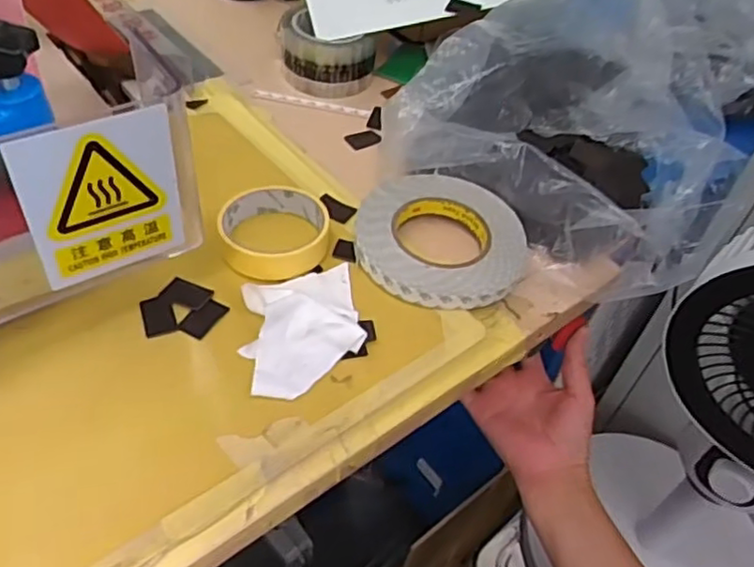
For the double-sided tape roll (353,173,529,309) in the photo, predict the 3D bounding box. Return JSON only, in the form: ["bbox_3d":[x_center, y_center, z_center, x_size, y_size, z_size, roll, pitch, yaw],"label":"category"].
[{"bbox_3d":[0.054,-0.038,0.541,0.140,0.020,0.139,4,47,-4],"label":"double-sided tape roll"}]

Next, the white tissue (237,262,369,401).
[{"bbox_3d":[-0.053,0.024,0.466,0.081,0.026,0.112,-4,48,-12],"label":"white tissue"}]

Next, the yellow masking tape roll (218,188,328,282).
[{"bbox_3d":[-0.081,-0.043,0.521,0.085,0.029,0.085,4,47,-4],"label":"yellow masking tape roll"}]

